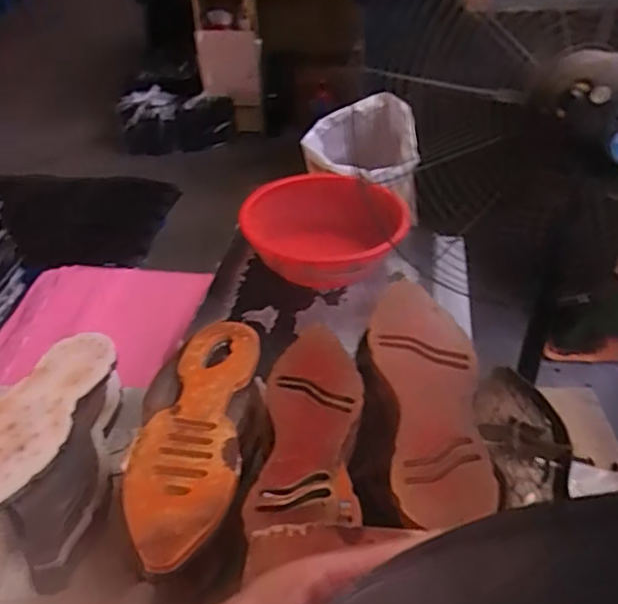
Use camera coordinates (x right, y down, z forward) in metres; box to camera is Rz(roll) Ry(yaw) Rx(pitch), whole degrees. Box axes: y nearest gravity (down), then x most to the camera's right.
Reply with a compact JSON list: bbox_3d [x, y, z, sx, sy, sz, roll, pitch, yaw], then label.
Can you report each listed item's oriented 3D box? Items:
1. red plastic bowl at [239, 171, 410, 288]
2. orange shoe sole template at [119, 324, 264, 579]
[{"bbox_3d":[0.035,-0.192,1.571,0.391,0.150,0.391,-1,40,1],"label":"red plastic bowl"},{"bbox_3d":[-0.113,0.120,0.613,0.098,0.016,0.292,2,40,4],"label":"orange shoe sole template"}]

